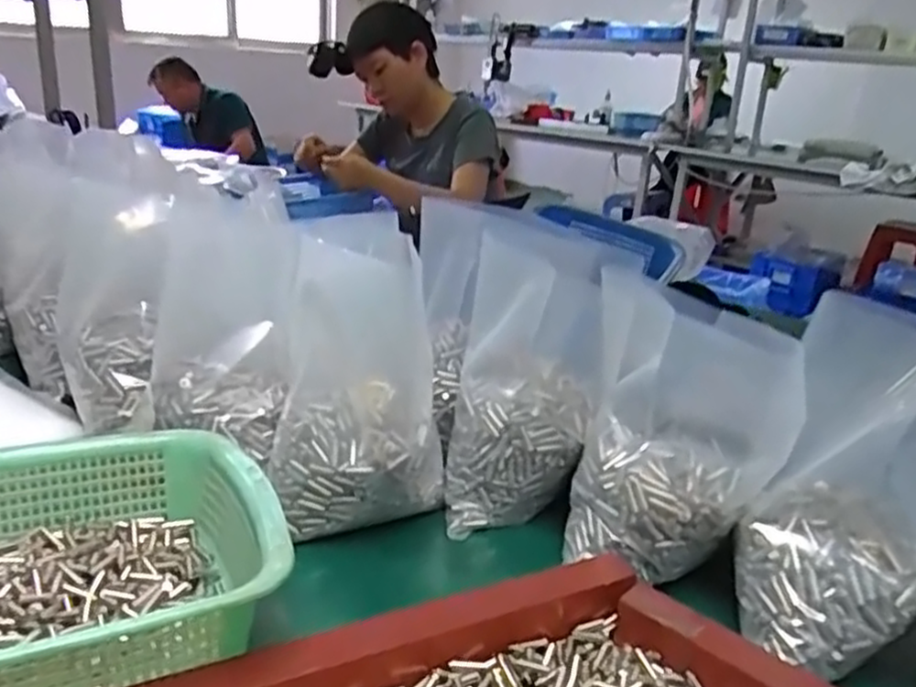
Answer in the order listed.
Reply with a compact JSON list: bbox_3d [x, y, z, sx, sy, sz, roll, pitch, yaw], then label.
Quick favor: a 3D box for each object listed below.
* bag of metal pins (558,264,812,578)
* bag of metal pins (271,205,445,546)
[{"bbox_3d":[0.150,0.062,0.513,0.124,0.179,0.097,6,22,6],"label":"bag of metal pins"},{"bbox_3d":[-0.074,0.017,0.566,0.123,0.220,0.130,2,22,-4],"label":"bag of metal pins"}]

